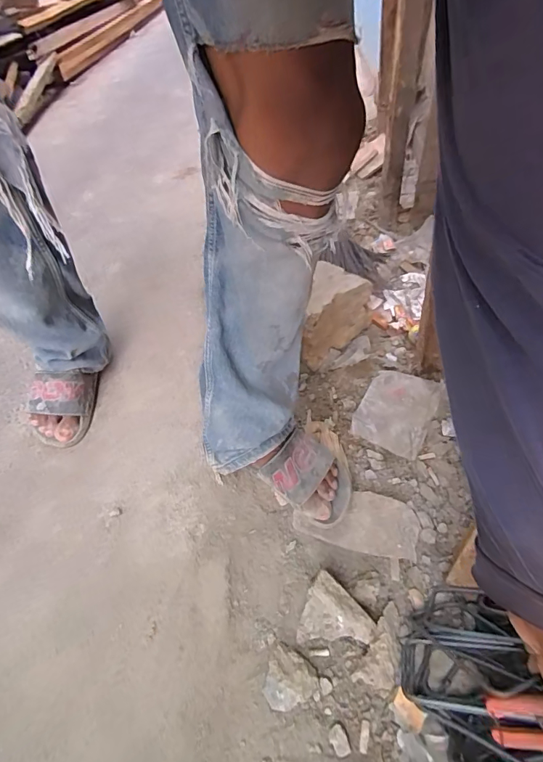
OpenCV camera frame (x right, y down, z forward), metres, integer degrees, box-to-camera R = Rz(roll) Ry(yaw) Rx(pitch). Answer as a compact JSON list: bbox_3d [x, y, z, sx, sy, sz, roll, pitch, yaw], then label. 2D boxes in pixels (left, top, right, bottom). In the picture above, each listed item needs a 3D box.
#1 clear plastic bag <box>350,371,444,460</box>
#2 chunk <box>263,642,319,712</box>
[{"bbox_3d":[0.228,0.050,0.795,0.123,0.019,0.169,22,54,21],"label":"clear plastic bag"},{"bbox_3d":[0.023,0.354,0.517,0.060,0.022,0.064,-2,49,2],"label":"chunk"}]

